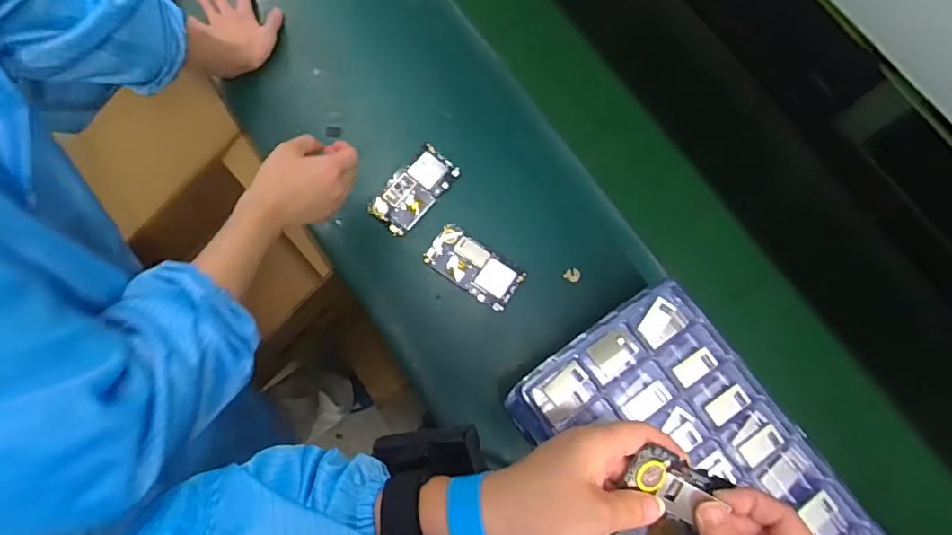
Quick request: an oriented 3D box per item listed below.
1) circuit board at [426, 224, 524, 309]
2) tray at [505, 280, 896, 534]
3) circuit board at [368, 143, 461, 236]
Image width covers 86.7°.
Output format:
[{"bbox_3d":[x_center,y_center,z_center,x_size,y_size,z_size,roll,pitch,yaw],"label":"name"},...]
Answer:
[{"bbox_3d":[-0.003,-0.001,0.676,0.126,0.012,0.063,35,78,6],"label":"circuit board"},{"bbox_3d":[0.235,0.224,0.488,0.219,0.030,0.396,-37,80,-9],"label":"tray"},{"bbox_3d":[-0.086,-0.108,0.696,0.068,0.004,0.125,41,79,8],"label":"circuit board"}]

